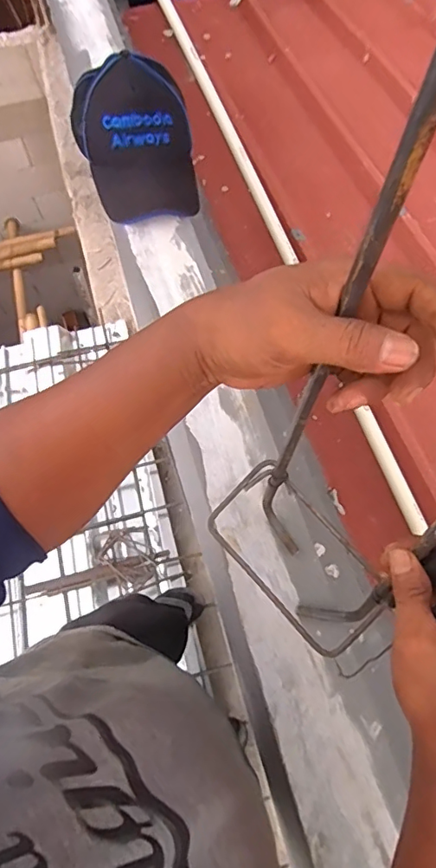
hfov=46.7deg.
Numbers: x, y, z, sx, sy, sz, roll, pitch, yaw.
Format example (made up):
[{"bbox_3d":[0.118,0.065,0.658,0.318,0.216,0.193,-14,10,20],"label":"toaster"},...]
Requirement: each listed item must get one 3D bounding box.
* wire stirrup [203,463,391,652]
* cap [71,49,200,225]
[{"bbox_3d":[0.065,0.100,0.419,0.083,0.011,0.155,-37,70,-14],"label":"wire stirrup"},{"bbox_3d":[-0.114,-0.409,0.700,0.157,0.107,0.226,-14,66,-5],"label":"cap"}]

